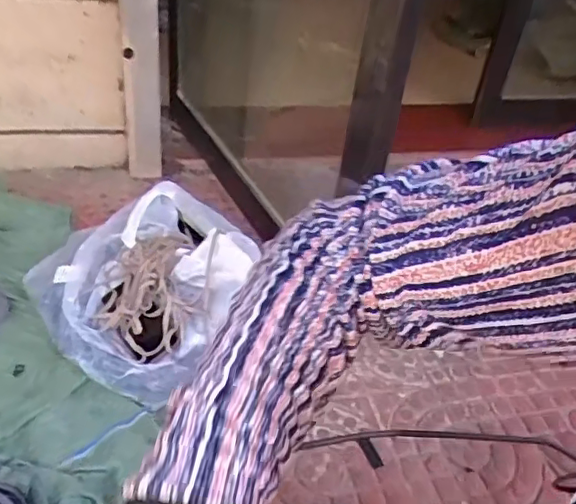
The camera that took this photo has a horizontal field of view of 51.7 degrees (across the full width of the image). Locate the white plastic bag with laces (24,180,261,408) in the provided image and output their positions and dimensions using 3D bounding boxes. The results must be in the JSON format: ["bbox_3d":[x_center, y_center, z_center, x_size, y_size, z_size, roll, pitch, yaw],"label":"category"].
[{"bbox_3d":[-0.250,0.038,1.079,0.413,0.182,0.369,28,41,24],"label":"white plastic bag with laces"}]

